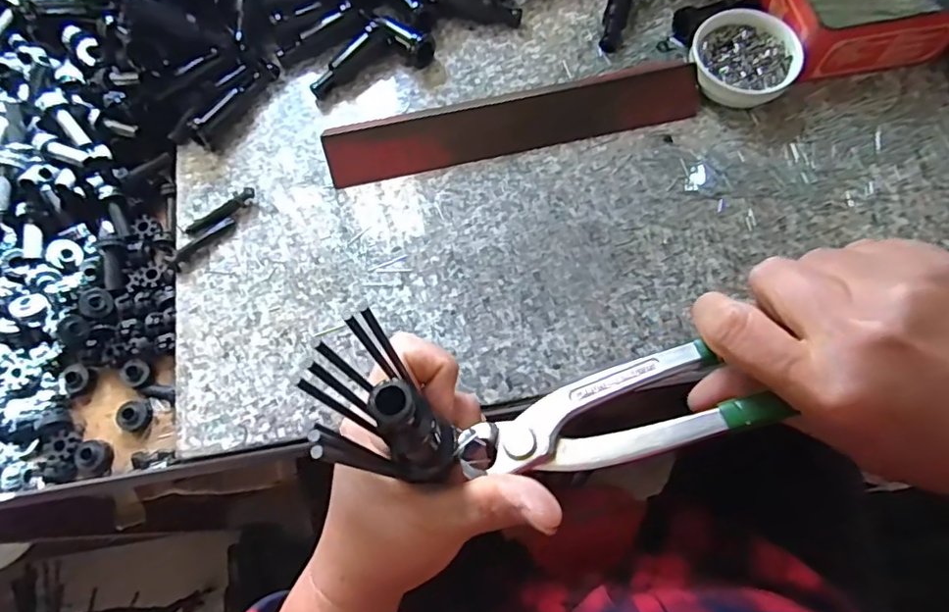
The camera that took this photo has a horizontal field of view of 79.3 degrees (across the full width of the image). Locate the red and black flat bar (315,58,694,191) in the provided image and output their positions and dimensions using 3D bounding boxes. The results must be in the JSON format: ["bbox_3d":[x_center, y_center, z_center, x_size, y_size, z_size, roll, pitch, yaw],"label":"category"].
[{"bbox_3d":[0.029,-0.126,0.396,0.257,0.008,0.038,-12,109,-2],"label":"red and black flat bar"}]

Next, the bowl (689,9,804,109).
[{"bbox_3d":[0.187,-0.173,0.402,0.070,0.024,0.064,-1,70,2],"label":"bowl"}]

